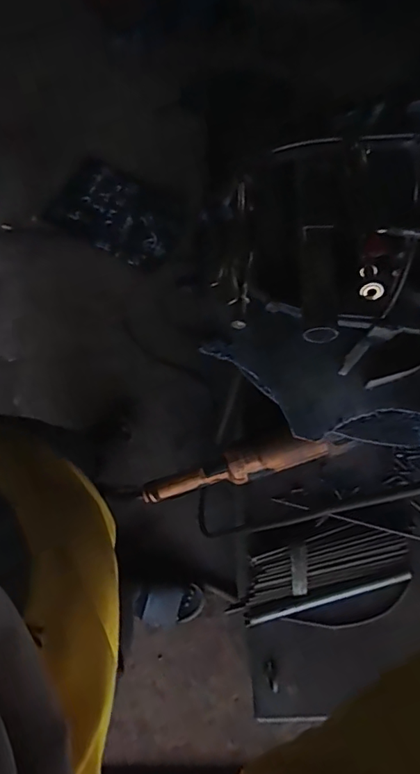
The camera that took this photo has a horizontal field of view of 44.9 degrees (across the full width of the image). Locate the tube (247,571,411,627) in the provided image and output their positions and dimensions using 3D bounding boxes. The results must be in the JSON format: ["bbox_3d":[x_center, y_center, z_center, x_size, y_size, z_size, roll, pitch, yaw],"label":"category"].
[{"bbox_3d":[0.174,0.305,0.730,0.244,0.012,0.013,-15,75,-4],"label":"tube"}]

